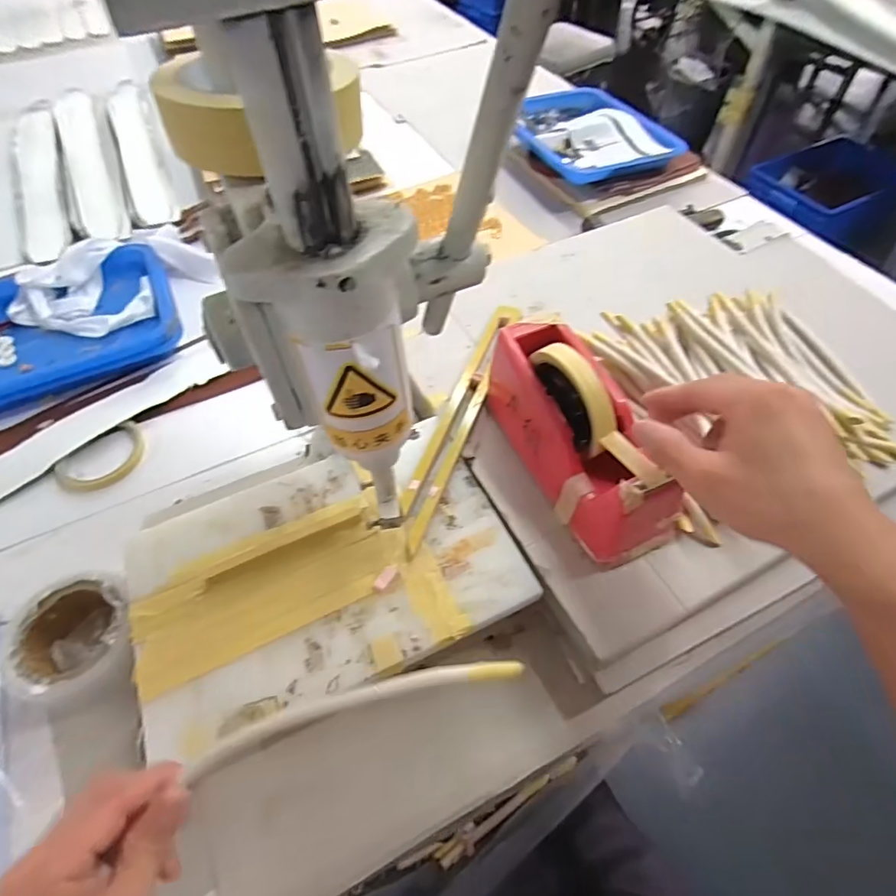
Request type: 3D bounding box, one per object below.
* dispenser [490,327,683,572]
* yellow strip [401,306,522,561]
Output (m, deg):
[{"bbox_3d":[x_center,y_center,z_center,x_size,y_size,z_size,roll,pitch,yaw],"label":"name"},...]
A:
[{"bbox_3d":[0.108,-0.016,0.435,0.078,0.120,0.198,-19,57,-12],"label":"dispenser"},{"bbox_3d":[0.012,-0.037,0.513,0.033,0.012,0.304,18,57,13],"label":"yellow strip"}]

